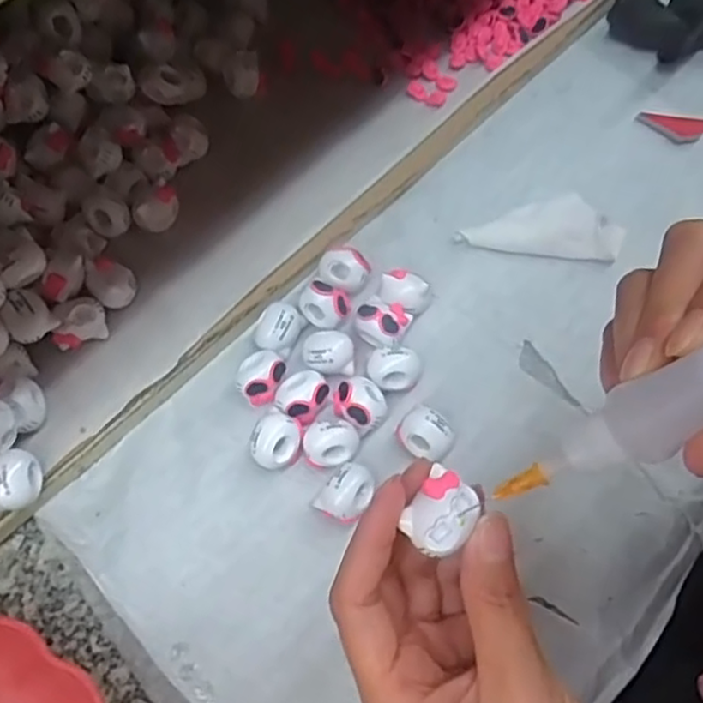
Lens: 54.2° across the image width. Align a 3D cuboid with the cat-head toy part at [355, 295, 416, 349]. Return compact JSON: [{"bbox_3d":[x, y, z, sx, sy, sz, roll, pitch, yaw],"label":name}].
[{"bbox_3d":[0.015,-0.015,0.338,0.025,0.019,0.023,24,69,12],"label":"cat-head toy part"}]

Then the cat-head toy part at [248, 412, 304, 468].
[{"bbox_3d":[-0.034,0.042,0.317,0.021,0.023,0.024,20,68,11],"label":"cat-head toy part"}]

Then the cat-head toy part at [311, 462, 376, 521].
[{"bbox_3d":[-0.003,0.063,0.308,0.020,0.018,0.026,25,69,13],"label":"cat-head toy part"}]

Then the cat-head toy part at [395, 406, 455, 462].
[{"bbox_3d":[0.034,0.039,0.318,0.025,0.019,0.021,36,72,17],"label":"cat-head toy part"}]

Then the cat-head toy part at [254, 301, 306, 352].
[{"bbox_3d":[-0.037,-0.012,0.339,0.020,0.013,0.025,30,71,15],"label":"cat-head toy part"}]

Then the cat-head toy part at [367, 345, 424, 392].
[{"bbox_3d":[0.021,0.009,0.330,0.024,0.018,0.020,-20,67,-7],"label":"cat-head toy part"}]

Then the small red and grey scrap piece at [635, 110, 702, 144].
[{"bbox_3d":[0.181,-0.127,0.388,0.039,0.004,0.018,13,85,2],"label":"small red and grey scrap piece"}]

